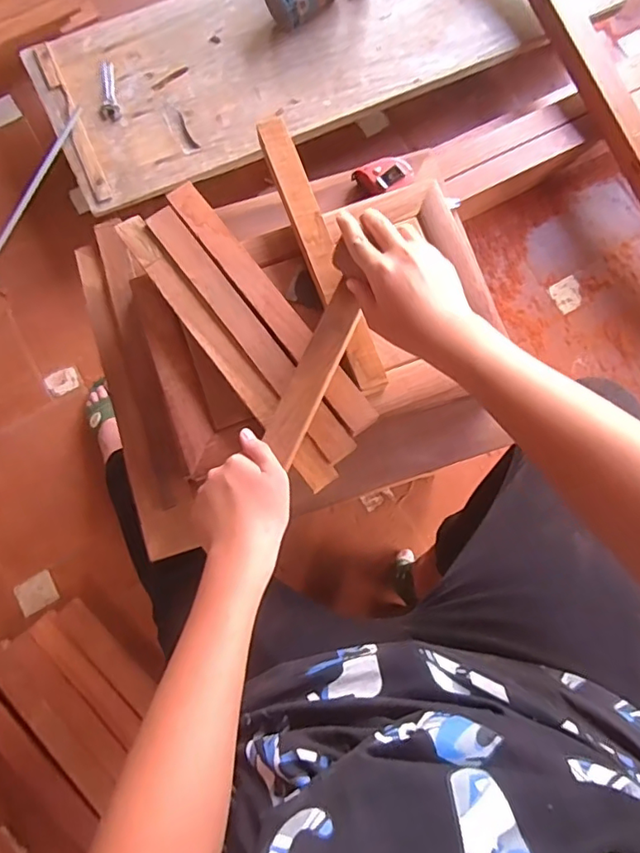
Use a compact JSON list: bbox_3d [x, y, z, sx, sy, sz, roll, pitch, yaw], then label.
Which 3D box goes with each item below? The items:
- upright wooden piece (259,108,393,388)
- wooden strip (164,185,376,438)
[{"bbox_3d":[-0.003,-0.195,0.581,0.034,0.020,0.334,-19,79,-4],"label":"upright wooden piece"},{"bbox_3d":[-0.053,-0.129,0.566,0.039,0.009,0.325,-35,80,-7],"label":"wooden strip"}]

